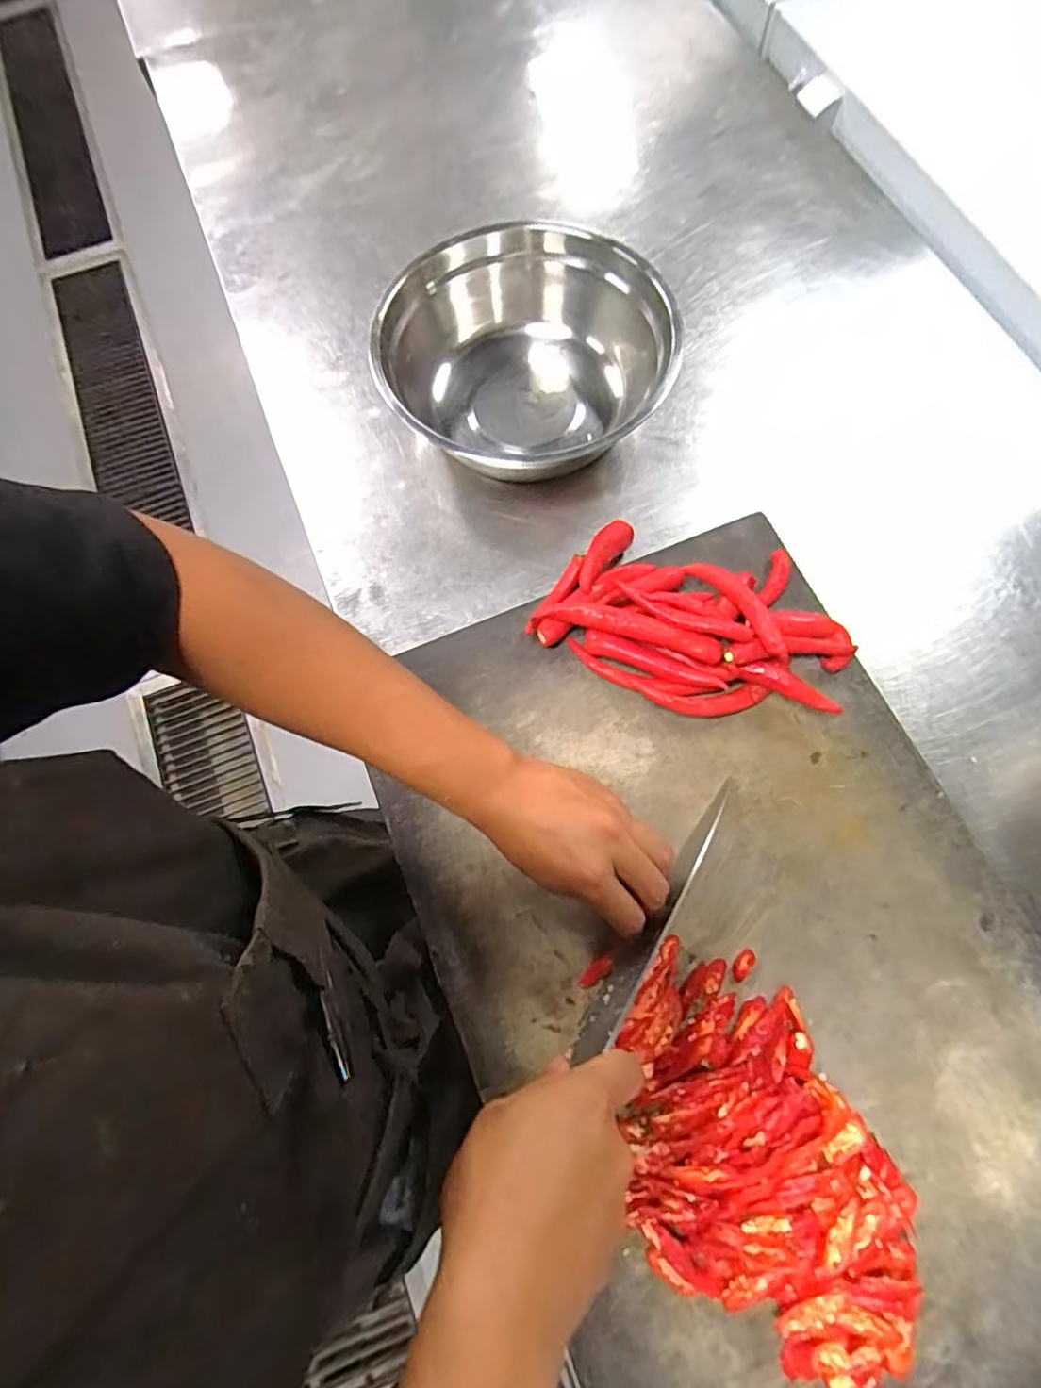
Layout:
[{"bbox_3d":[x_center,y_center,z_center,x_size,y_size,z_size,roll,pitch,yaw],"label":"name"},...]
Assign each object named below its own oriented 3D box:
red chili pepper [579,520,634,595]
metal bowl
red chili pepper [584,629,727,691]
[{"bbox_3d":[0.070,-0.118,0.481,0.022,0.021,0.090,29,53,12],"label":"red chili pepper"},{"bbox_3d":[0.003,-0.307,0.534,0.254,0.094,0.254,-1,73,2],"label":"metal bowl"},{"bbox_3d":[0.099,-0.023,0.441,0.106,0.013,0.015,23,76,9],"label":"red chili pepper"}]

